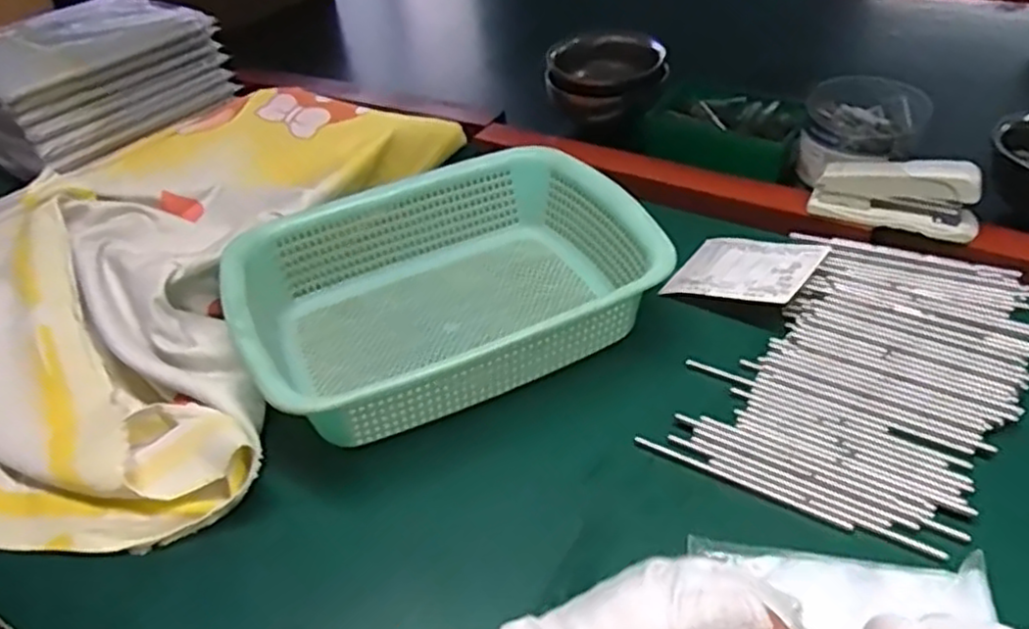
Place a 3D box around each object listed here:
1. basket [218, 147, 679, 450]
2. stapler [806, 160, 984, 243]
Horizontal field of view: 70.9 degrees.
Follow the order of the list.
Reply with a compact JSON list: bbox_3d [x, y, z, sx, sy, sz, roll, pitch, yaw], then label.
[{"bbox_3d":[-0.052,-0.020,0.555,0.302,0.077,0.228,-25,44,-19],"label":"basket"},{"bbox_3d":[0.309,-0.099,0.584,0.120,0.052,0.028,17,47,25],"label":"stapler"}]

